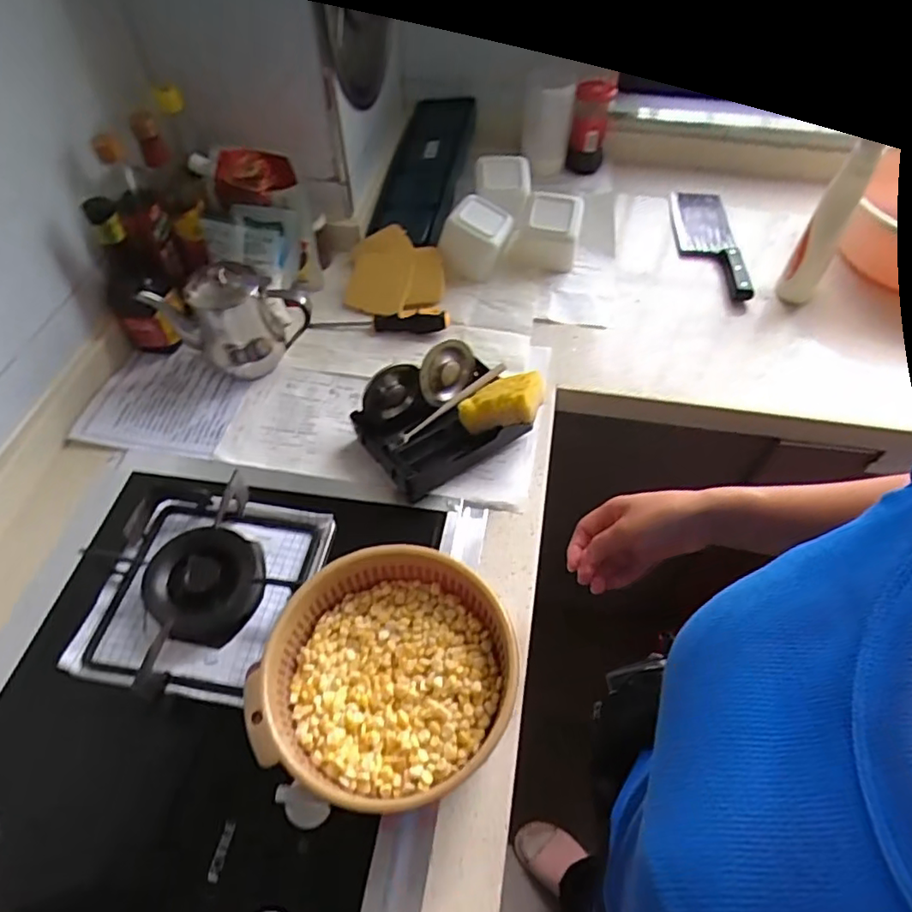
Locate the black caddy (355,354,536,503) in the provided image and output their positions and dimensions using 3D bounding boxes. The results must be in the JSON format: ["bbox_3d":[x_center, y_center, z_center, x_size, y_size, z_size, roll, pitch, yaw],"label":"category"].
[{"bbox_3d":[-0.020,-0.044,0.721,0.180,0.063,0.144,-27,61,-19],"label":"black caddy"}]

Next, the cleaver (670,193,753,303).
[{"bbox_3d":[0.416,-0.355,1.004,0.090,0.020,0.312,1,48,11],"label":"cleaver"}]

